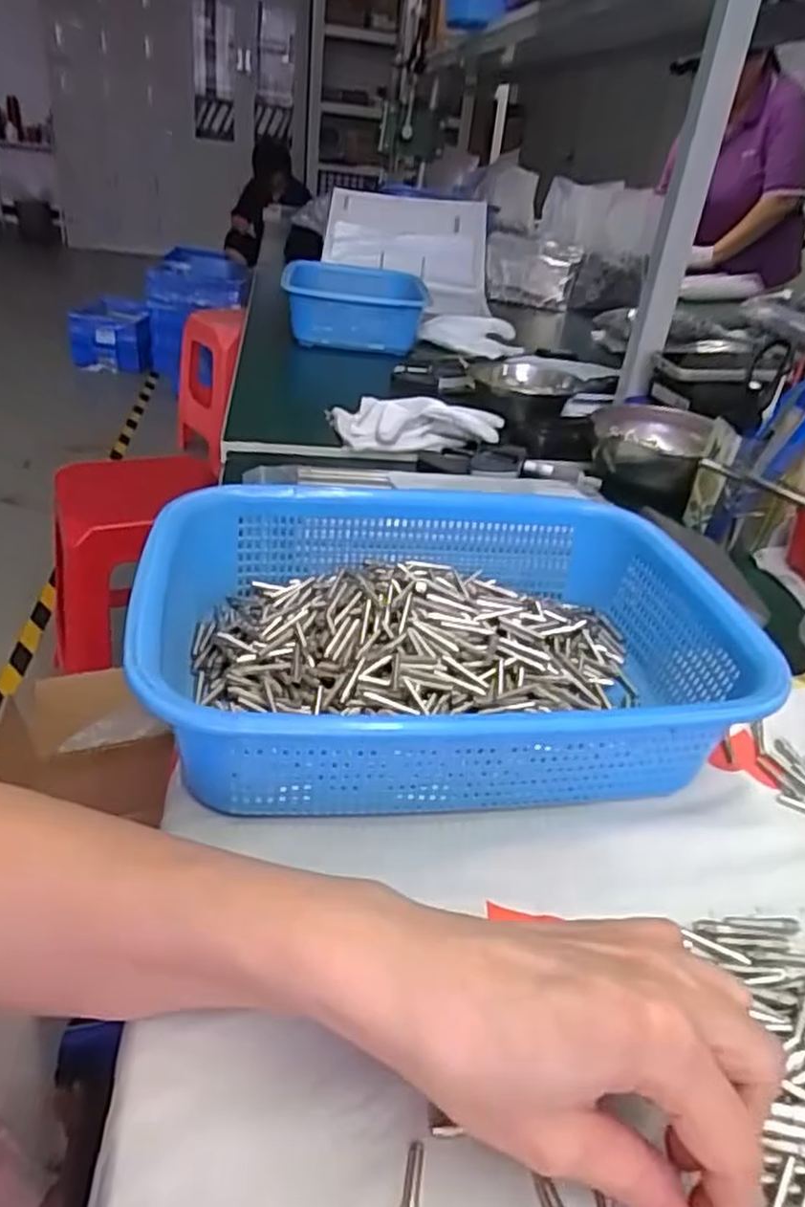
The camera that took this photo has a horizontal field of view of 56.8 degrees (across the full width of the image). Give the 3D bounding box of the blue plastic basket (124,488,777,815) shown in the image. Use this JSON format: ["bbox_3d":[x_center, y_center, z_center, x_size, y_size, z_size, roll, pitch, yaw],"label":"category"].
[{"bbox_3d":[0.021,0.018,0.380,0.273,0.076,0.204,-1,33,-10],"label":"blue plastic basket"}]

